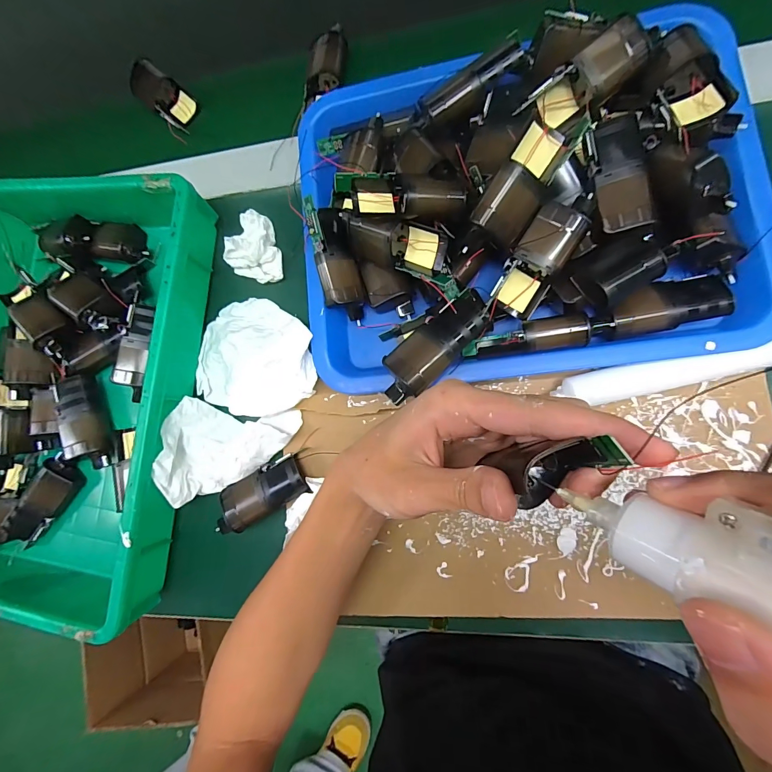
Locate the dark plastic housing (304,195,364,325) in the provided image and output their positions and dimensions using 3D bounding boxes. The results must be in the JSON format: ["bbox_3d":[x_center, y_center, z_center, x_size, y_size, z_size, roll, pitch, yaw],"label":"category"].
[{"bbox_3d":[-0.041,-0.101,0.303,0.033,0.028,0.096,-15,99,6],"label":"dark plastic housing"}]

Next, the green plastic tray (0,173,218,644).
[{"bbox_3d":[-0.299,0.004,0.335,0.270,0.064,0.372,7,85,12],"label":"green plastic tray"}]

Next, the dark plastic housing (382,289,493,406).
[{"bbox_3d":[0.035,-0.030,0.267,0.095,0.030,0.039,-43,82,3],"label":"dark plastic housing"}]

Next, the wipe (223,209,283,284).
[{"bbox_3d":[-0.117,-0.128,0.332,0.041,0.034,0.059,11,86,12],"label":"wipe"}]

